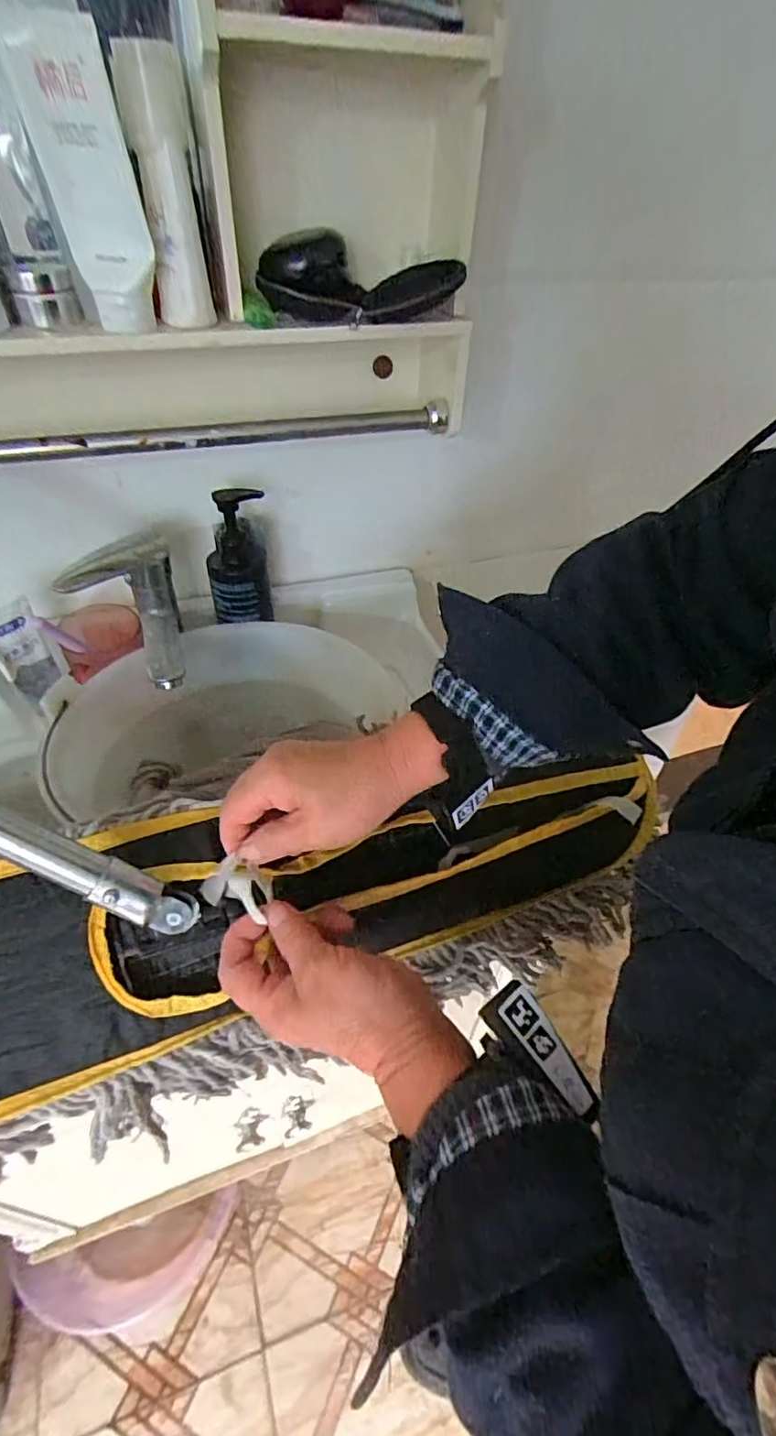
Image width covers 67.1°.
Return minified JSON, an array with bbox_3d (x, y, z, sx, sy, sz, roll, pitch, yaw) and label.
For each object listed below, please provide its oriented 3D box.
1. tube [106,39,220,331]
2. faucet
[{"bbox_3d":[-0.143,-0.337,0.381,0.037,0.136,0.030,-5,45,-8],"label":"tube"},{"bbox_3d":[-0.233,-0.091,0.526,0.092,0.107,0.120,-15,47,-18],"label":"faucet"}]

